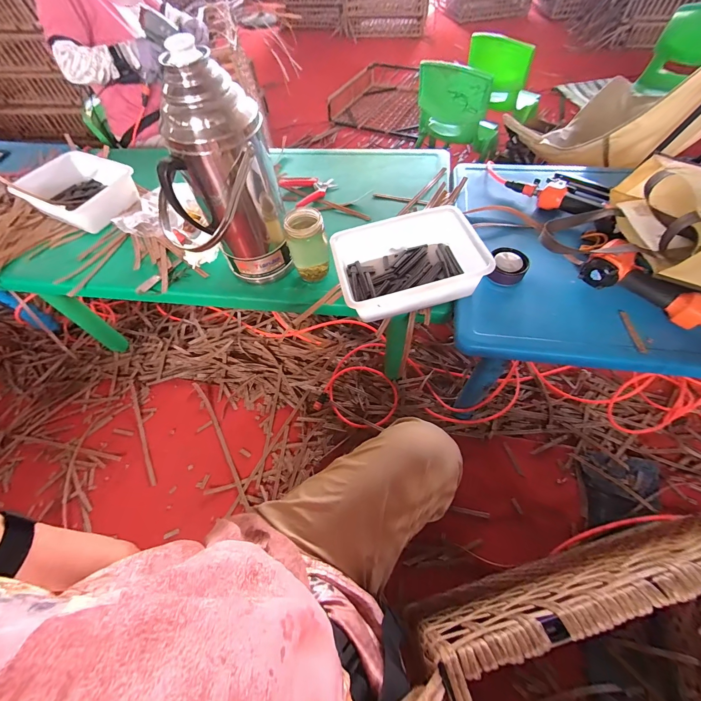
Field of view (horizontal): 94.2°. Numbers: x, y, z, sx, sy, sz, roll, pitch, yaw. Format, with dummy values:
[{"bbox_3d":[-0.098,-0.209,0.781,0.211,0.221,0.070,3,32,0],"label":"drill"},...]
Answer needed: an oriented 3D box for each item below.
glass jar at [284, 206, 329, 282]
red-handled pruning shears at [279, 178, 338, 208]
[{"bbox_3d":[-0.086,-0.215,0.669,0.069,0.131,0.073,-2,58,3],"label":"glass jar"},{"bbox_3d":[-0.107,-0.450,0.894,0.137,0.012,0.134,-28,60,-12],"label":"red-handled pruning shears"}]

